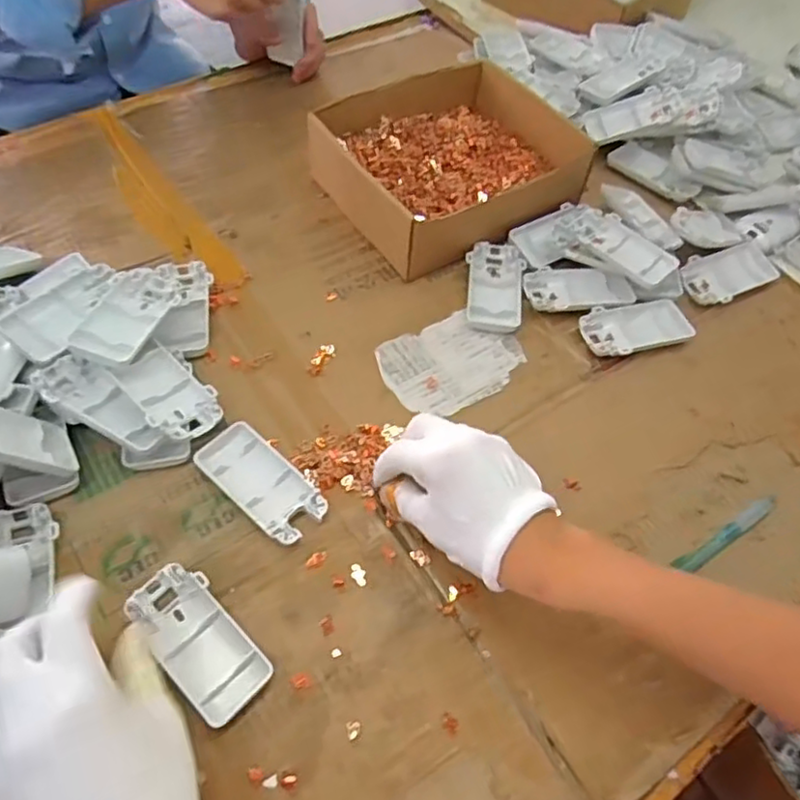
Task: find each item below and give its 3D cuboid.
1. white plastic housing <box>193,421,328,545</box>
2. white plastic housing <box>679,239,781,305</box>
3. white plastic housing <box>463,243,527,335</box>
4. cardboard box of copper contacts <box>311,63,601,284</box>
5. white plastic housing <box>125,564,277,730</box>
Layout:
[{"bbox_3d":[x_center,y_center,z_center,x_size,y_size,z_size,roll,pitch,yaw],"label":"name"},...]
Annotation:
[{"bbox_3d":[-0.097,0.059,0.463,0.094,0.016,0.046,38,60,19],"label":"white plastic housing"},{"bbox_3d":[0.304,-0.119,0.608,0.097,0.014,0.049,-22,60,-19],"label":"white plastic housing"},{"bbox_3d":[0.085,-0.101,0.589,0.051,0.012,0.099,4,55,-3],"label":"white plastic housing"},{"bbox_3d":[0.044,-0.233,0.636,0.216,0.065,0.197,-25,62,-21],"label":"cardboard box of copper contacts"},{"bbox_3d":[-0.124,0.147,0.403,0.047,0.019,0.096,-36,66,-26],"label":"white plastic housing"}]

